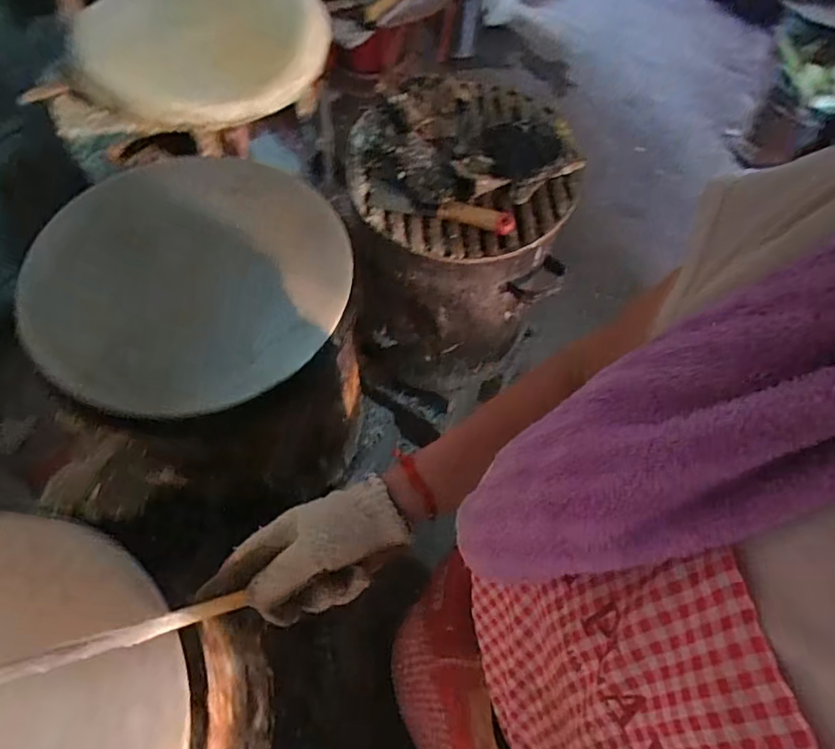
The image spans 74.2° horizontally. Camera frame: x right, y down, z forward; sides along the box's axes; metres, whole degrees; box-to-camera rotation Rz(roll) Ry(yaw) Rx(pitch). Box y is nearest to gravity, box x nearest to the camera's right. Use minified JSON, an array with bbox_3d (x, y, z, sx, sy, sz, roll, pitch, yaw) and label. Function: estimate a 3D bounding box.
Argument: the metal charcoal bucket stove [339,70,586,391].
[{"bbox_3d":[0.064,-0.246,1.084,0.363,0.492,0.389,10,62,3],"label":"metal charcoal bucket stove"}]

